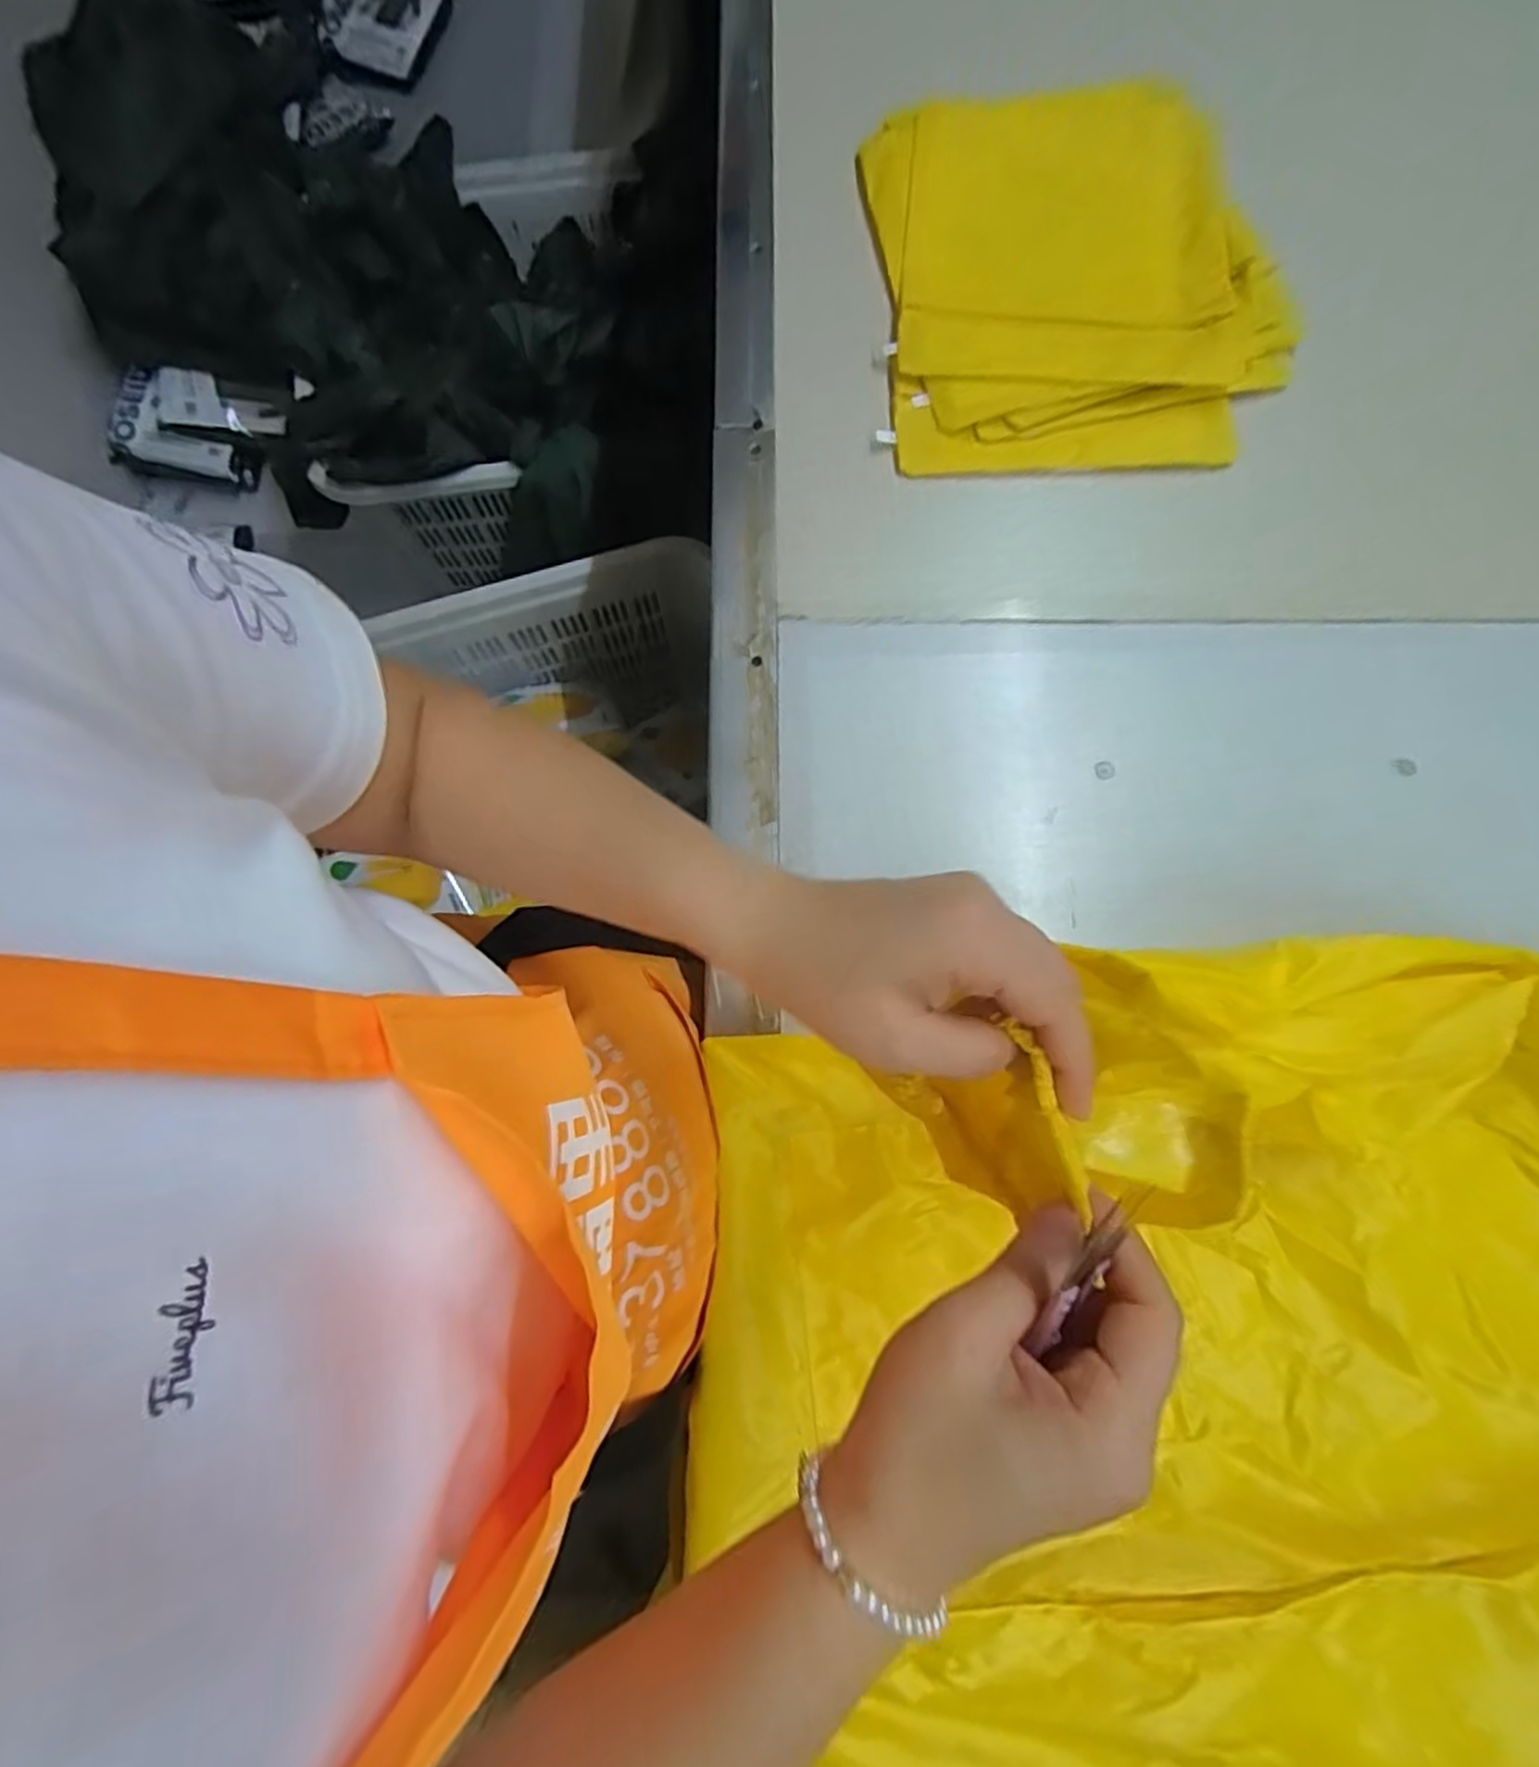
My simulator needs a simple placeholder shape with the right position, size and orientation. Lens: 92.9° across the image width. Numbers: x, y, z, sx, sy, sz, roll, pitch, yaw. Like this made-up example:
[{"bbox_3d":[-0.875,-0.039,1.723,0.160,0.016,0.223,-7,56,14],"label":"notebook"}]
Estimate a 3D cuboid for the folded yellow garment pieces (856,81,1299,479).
[{"bbox_3d":[0.253,-0.502,0.599,0.336,0.033,0.368,-1,78,-1],"label":"folded yellow garment pieces"}]

